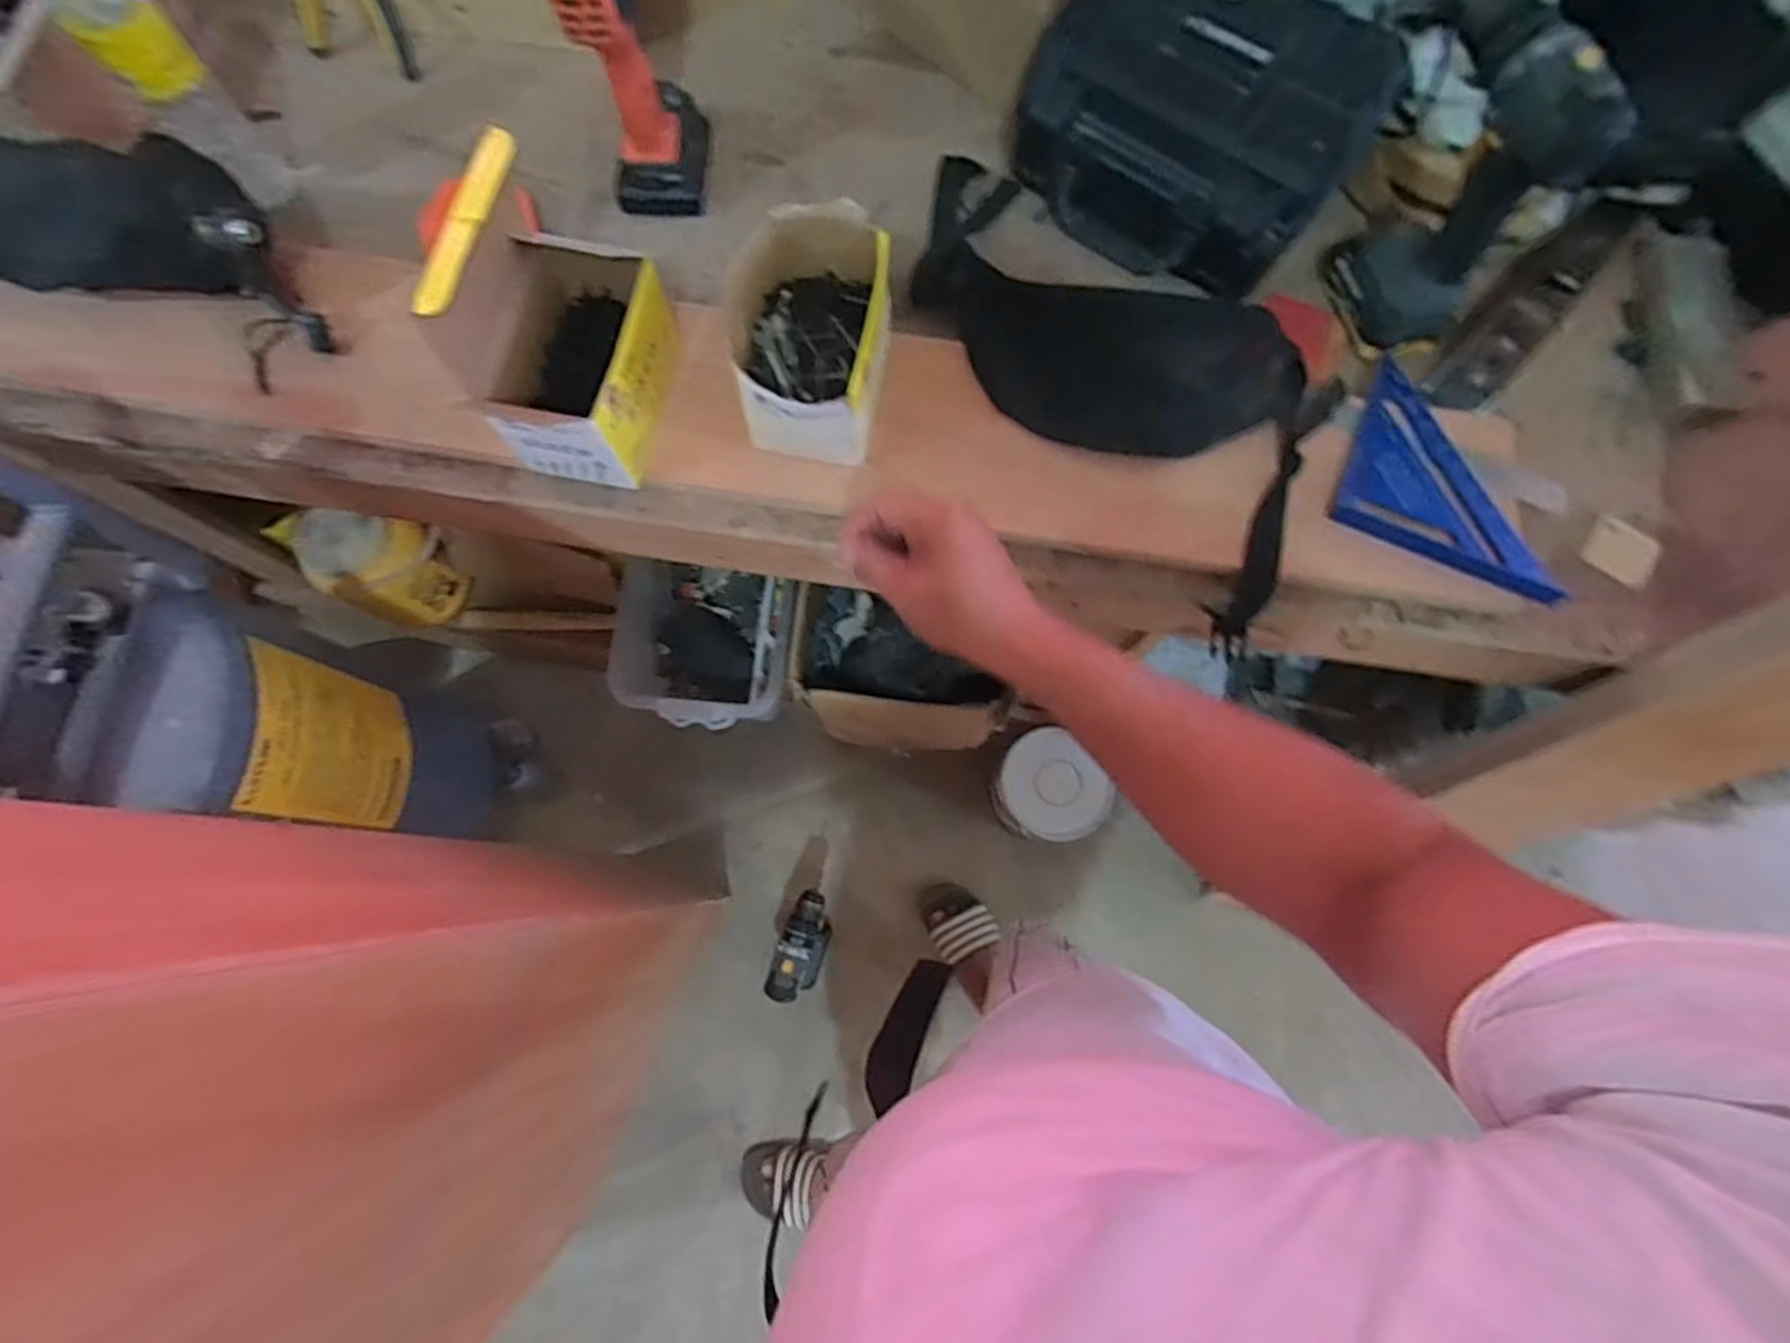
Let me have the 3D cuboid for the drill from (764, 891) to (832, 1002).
[{"bbox_3d":[-0.150,0.448,1.238,0.066,0.216,0.182,18,75,4],"label":"drill"}]

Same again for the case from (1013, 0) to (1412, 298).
[{"bbox_3d":[0.254,-0.462,0.646,0.279,0.125,0.194,27,76,6],"label":"case"}]

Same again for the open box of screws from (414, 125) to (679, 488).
[{"bbox_3d":[-0.241,-0.255,0.549,0.100,0.186,0.160,11,74,2],"label":"open box of screws"}]

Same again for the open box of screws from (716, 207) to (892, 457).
[{"bbox_3d":[-0.070,-0.257,0.595,0.120,0.099,0.168,11,74,2],"label":"open box of screws"}]

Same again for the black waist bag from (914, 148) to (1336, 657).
[{"bbox_3d":[0.198,-0.271,0.663,0.204,0.067,0.484,-42,81,3],"label":"black waist bag"}]

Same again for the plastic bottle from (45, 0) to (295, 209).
[{"bbox_3d":[-0.575,-0.470,0.600,0.059,0.196,0.053,-38,79,-11],"label":"plastic bottle"}]

